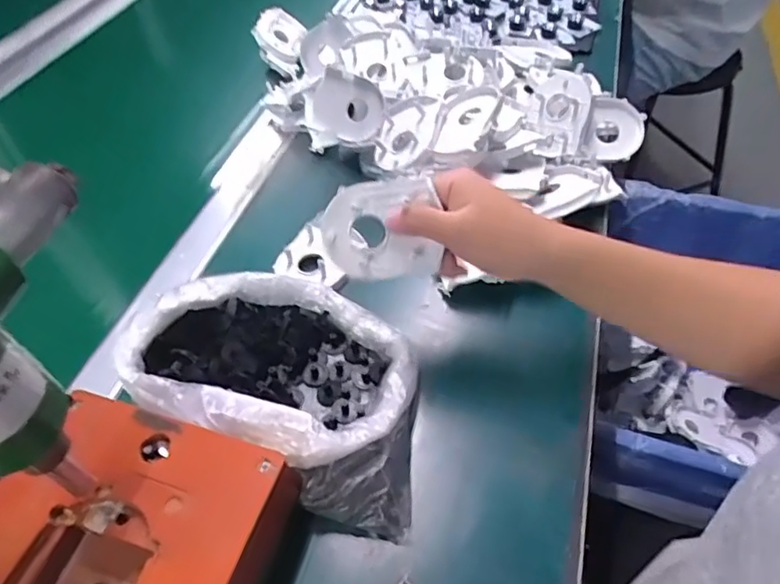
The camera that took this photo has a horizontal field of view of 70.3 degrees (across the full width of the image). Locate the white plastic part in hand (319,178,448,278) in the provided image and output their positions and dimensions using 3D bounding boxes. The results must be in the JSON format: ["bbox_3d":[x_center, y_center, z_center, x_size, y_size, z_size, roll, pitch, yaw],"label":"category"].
[{"bbox_3d":[-0.008,-0.042,0.375,0.077,0.067,0.013,-1,9,10],"label":"white plastic part in hand"}]

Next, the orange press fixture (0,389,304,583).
[{"bbox_3d":[-0.146,0.145,0.301,0.154,0.042,0.148,11,51,13],"label":"orange press fixture"}]

